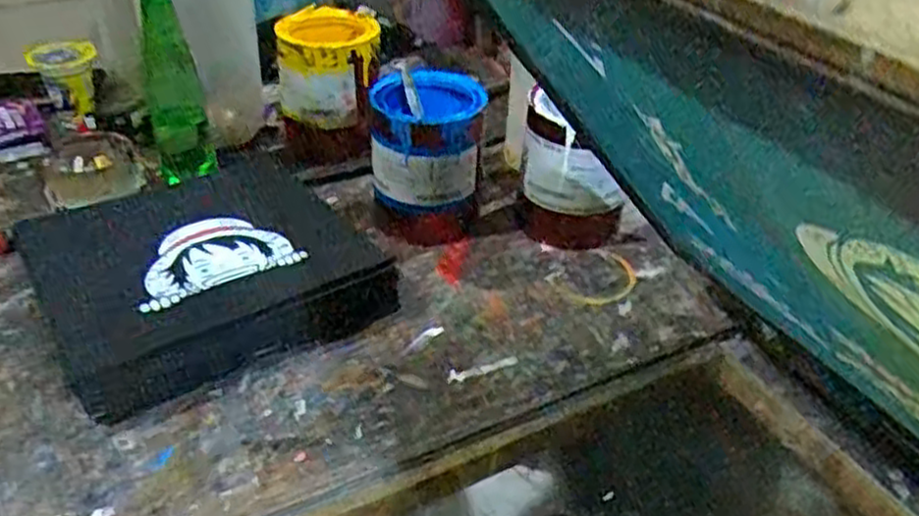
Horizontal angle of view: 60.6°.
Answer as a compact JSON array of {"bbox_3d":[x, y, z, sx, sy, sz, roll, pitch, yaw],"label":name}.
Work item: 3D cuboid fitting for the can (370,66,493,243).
[{"bbox_3d":[-0.033,-0.103,0.780,0.108,0.132,0.109,1,37,-2],"label":"can"}]

